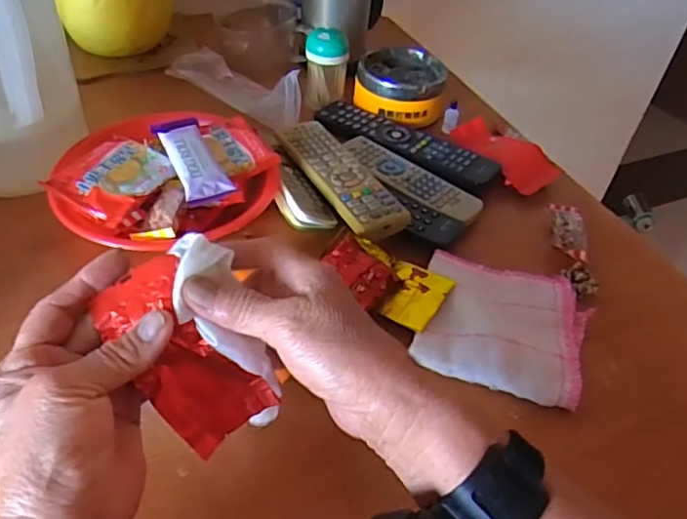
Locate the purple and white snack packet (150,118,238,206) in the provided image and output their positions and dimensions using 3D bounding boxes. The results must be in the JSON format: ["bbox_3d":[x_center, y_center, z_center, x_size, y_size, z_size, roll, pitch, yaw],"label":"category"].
[{"bbox_3d":[-0.130,-0.089,0.495,0.039,0.016,0.102,-18,49,-23],"label":"purple and white snack packet"}]

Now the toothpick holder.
[{"bbox_3d":[-0.018,-0.222,0.651,0.046,0.069,0.046,-9,46,-15],"label":"toothpick holder"}]

